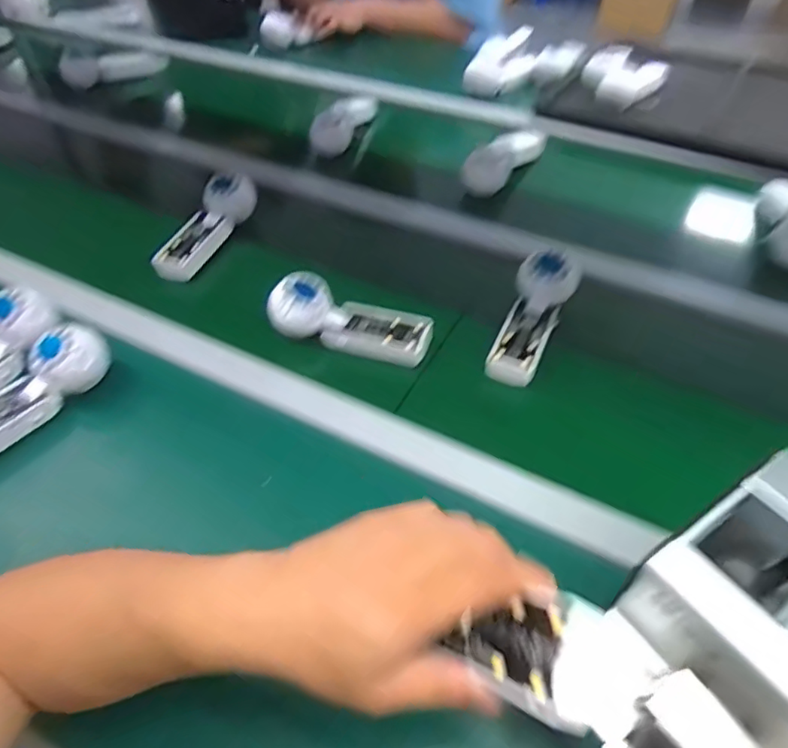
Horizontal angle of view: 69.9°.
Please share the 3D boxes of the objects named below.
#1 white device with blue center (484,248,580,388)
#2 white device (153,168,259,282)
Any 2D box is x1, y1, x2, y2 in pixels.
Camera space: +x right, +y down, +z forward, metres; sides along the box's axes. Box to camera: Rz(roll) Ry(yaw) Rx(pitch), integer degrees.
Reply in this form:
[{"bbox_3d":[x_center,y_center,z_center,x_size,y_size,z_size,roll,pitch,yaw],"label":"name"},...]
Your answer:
[{"bbox_3d":[0.144,-0.059,0.594,0.061,0.041,0.167,19,64,19],"label":"white device with blue center"},{"bbox_3d":[-0.240,-0.186,0.719,0.049,0.055,0.179,18,63,19],"label":"white device"}]

